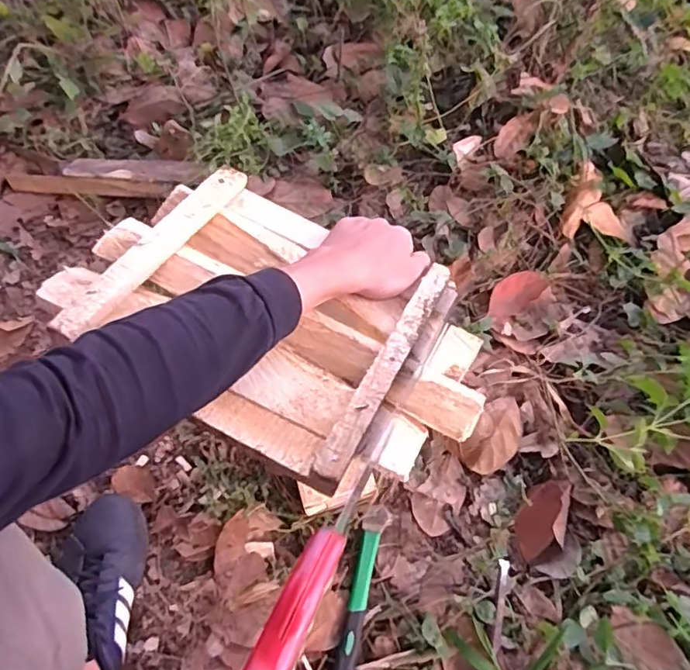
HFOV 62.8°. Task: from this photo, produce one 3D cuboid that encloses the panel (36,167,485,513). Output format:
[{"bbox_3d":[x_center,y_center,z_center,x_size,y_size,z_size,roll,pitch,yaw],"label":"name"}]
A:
[{"bbox_3d":[-0.057,-0.016,0.506,0.361,0.034,0.246,32,53,13],"label":"panel"}]

